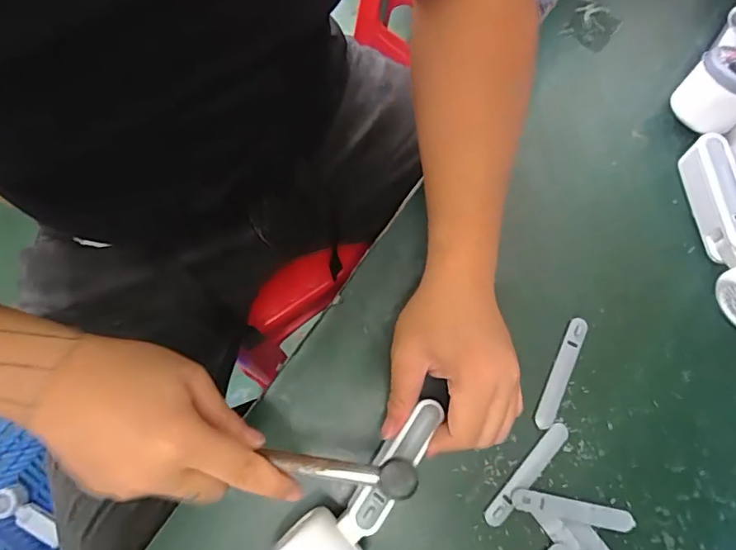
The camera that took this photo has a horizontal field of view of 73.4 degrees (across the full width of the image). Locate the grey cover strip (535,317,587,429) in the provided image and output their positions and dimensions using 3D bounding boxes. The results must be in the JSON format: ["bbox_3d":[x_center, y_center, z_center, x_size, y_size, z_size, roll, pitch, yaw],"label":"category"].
[{"bbox_3d":[0.162,0.081,0.411,0.016,0.004,0.096,24,77,6],"label":"grey cover strip"}]

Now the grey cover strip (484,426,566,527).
[{"bbox_3d":[0.127,0.158,0.391,0.015,0.006,0.095,42,80,9],"label":"grey cover strip"}]

